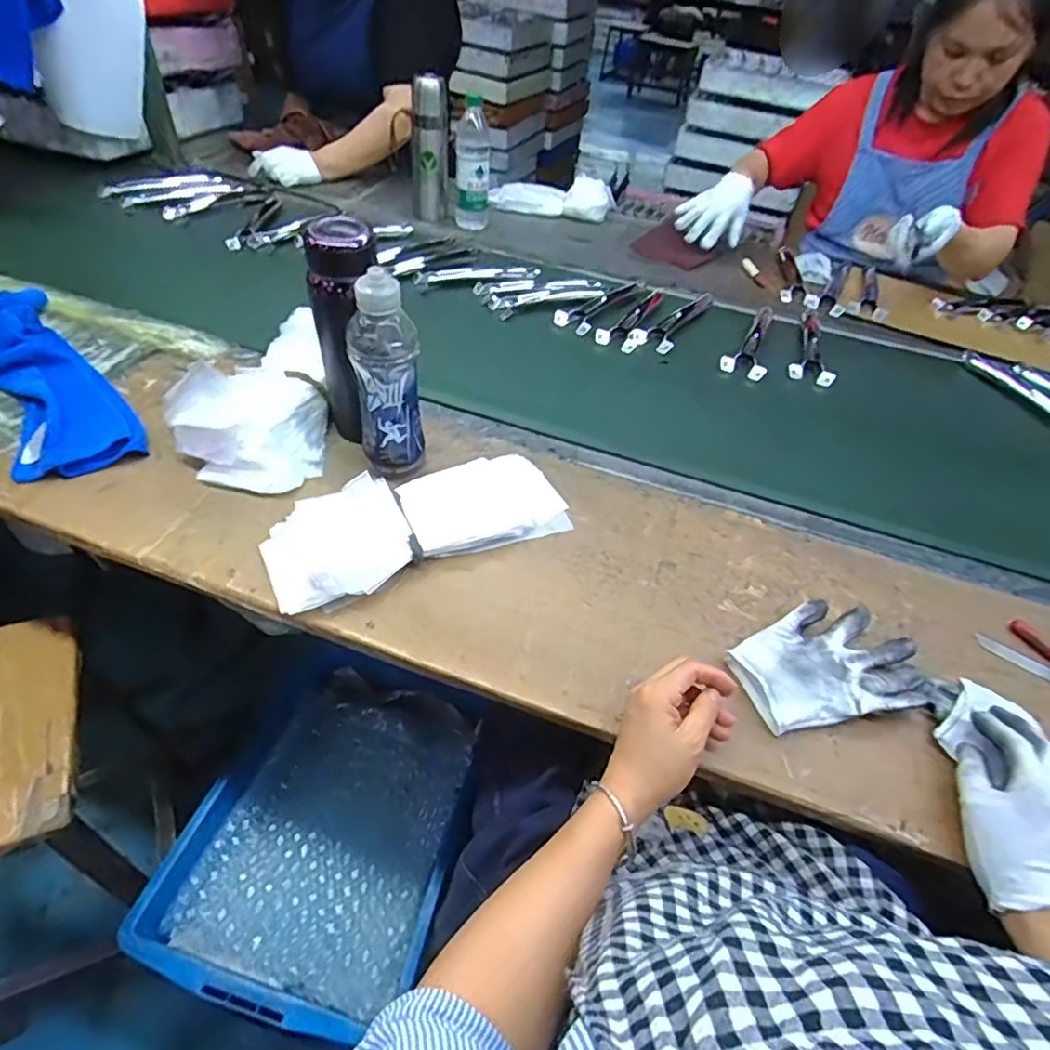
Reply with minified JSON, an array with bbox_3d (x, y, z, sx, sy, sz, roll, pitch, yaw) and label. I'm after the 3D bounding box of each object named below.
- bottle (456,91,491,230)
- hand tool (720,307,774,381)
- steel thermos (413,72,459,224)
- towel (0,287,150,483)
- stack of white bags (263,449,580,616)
[{"bbox_3d":[-0.099,-0.686,1.164,0.065,0.202,0.057,-6,46,-13],"label":"bottle"},{"bbox_3d":[0.369,-0.296,0.967,0.064,0.019,0.216,23,47,15],"label":"hand tool"},{"bbox_3d":[-0.181,-0.733,1.185,0.077,0.219,0.089,-2,46,-9],"label":"steel thermos"},{"bbox_3d":[-0.642,-0.199,0.726,0.186,0.066,0.477,-32,57,-33],"label":"towel"},{"bbox_3d":[-0.104,-0.008,0.630,0.314,0.042,0.119,-19,50,-24],"label":"stack of white bags"}]

